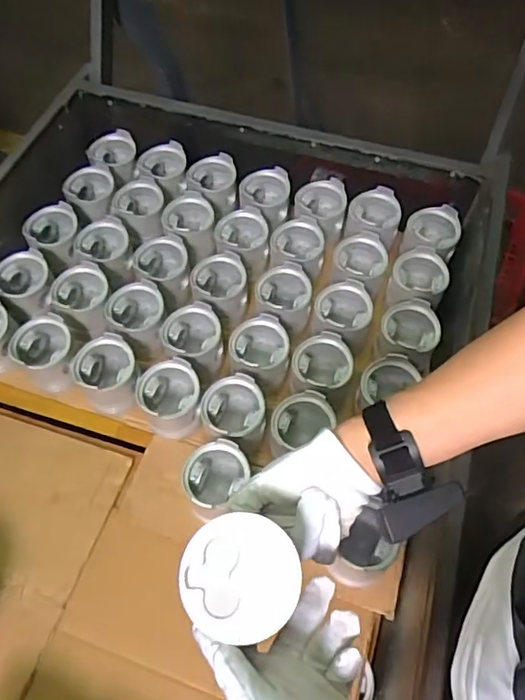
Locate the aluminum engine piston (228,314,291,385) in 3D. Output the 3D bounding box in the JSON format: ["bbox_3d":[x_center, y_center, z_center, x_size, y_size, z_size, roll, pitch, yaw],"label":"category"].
[{"bbox_3d":[-0.004,0.007,0.812,0.080,0.080,0.090,3,58,2],"label":"aluminum engine piston"}]

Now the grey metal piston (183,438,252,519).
[{"bbox_3d":[-0.057,0.171,0.701,0.083,0.080,0.081,0,58,0],"label":"grey metal piston"}]

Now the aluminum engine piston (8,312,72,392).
[{"bbox_3d":[-0.316,0.007,0.813,0.083,0.084,0.087,0,58,0],"label":"aluminum engine piston"}]

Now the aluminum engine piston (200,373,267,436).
[{"bbox_3d":[-0.038,0.088,0.751,0.081,0.077,0.083,0,58,0],"label":"aluminum engine piston"}]

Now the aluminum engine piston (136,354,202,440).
[{"bbox_3d":[-0.128,0.070,0.770,0.081,0.079,0.084,0,58,0],"label":"aluminum engine piston"}]

